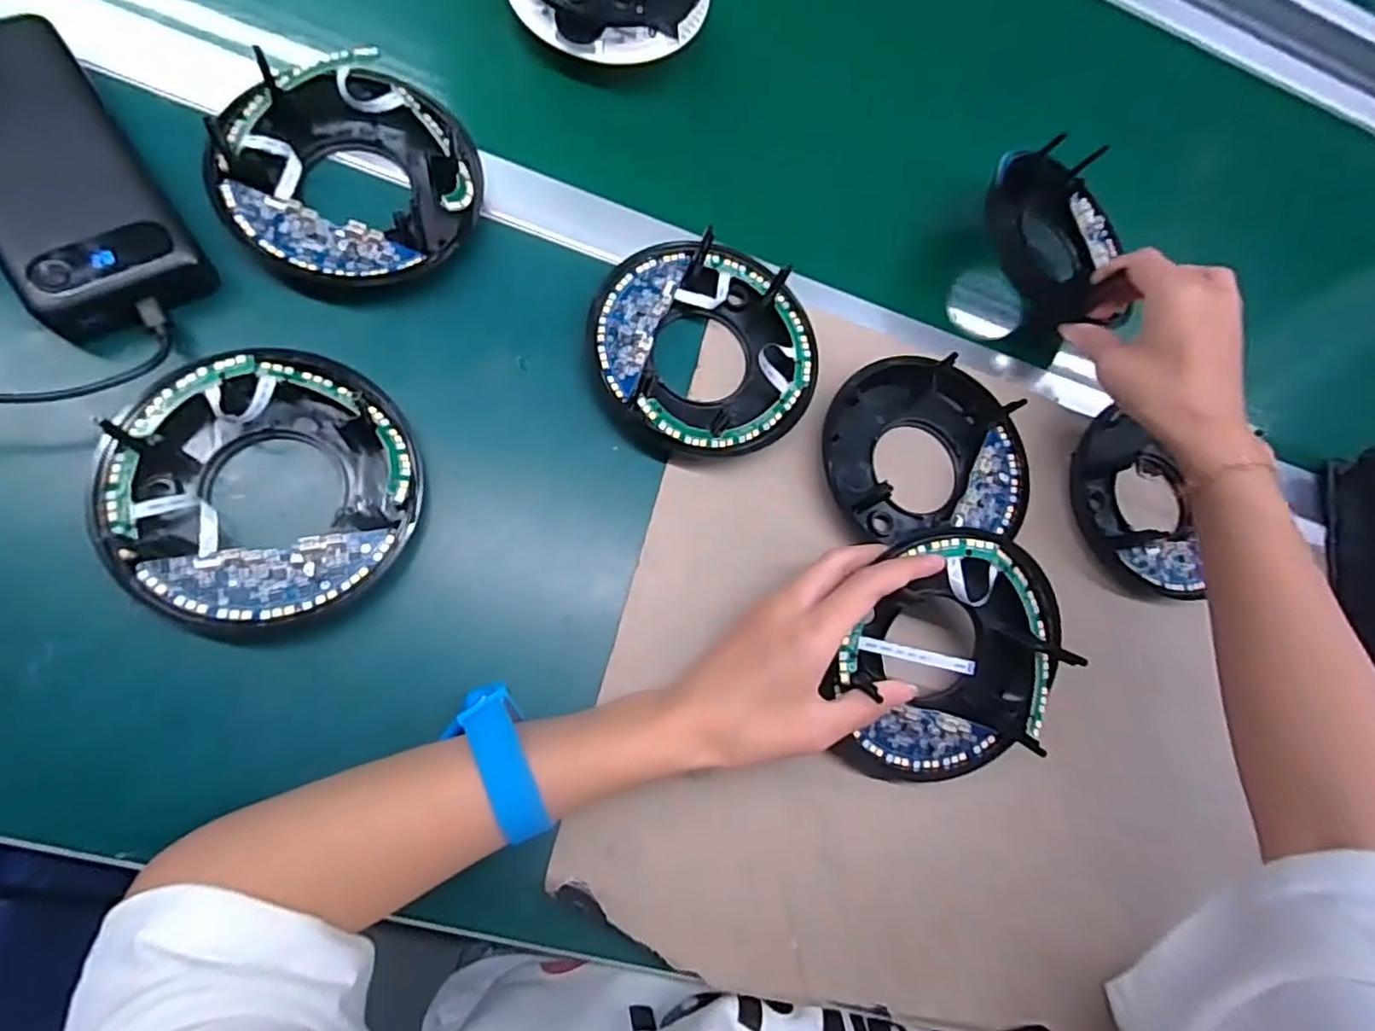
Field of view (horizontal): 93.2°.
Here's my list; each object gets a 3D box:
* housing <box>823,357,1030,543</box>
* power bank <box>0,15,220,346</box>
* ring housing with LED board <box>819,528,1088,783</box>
[{"bbox_3d":[0.143,-0.034,0.388,0.128,0.038,0.128,0,75,-7],"label":"housing"},{"bbox_3d":[-0.301,-0.161,0.311,0.070,0.034,0.154,-32,87,-11],"label":"power bank"},{"bbox_3d":[0.132,0.076,0.329,0.113,0.031,0.132,28,93,-17],"label":"ring housing with LED board"}]

